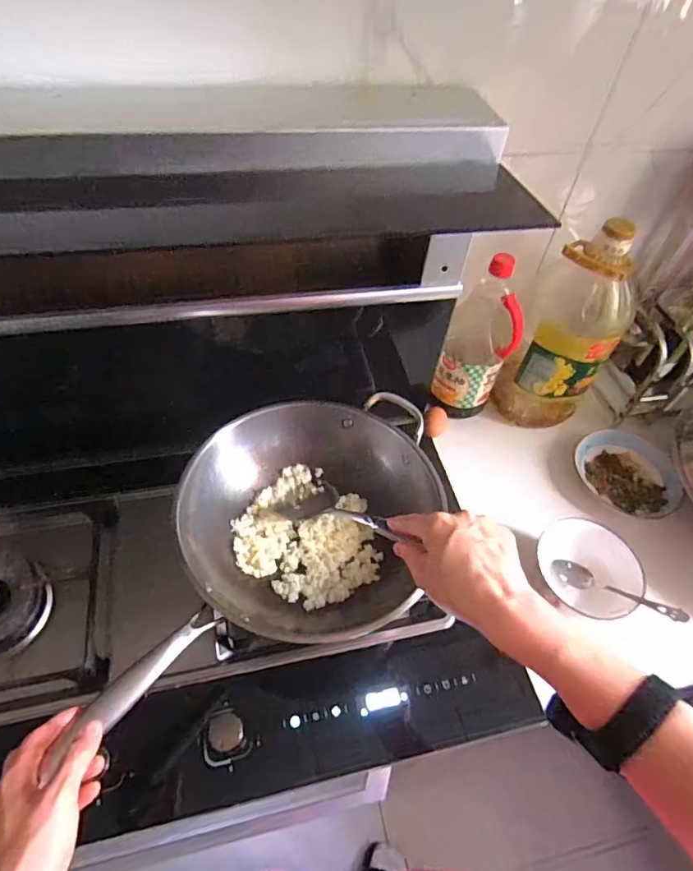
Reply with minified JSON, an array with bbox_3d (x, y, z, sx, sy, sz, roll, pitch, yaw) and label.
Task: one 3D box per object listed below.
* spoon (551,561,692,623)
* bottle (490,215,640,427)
[{"bbox_3d":[0.356,0.205,0.676,0.035,0.019,0.168,-37,32,-29],"label":"spoon"},{"bbox_3d":[0.341,-0.156,0.795,0.139,0.332,0.111,29,55,16],"label":"bottle"}]

